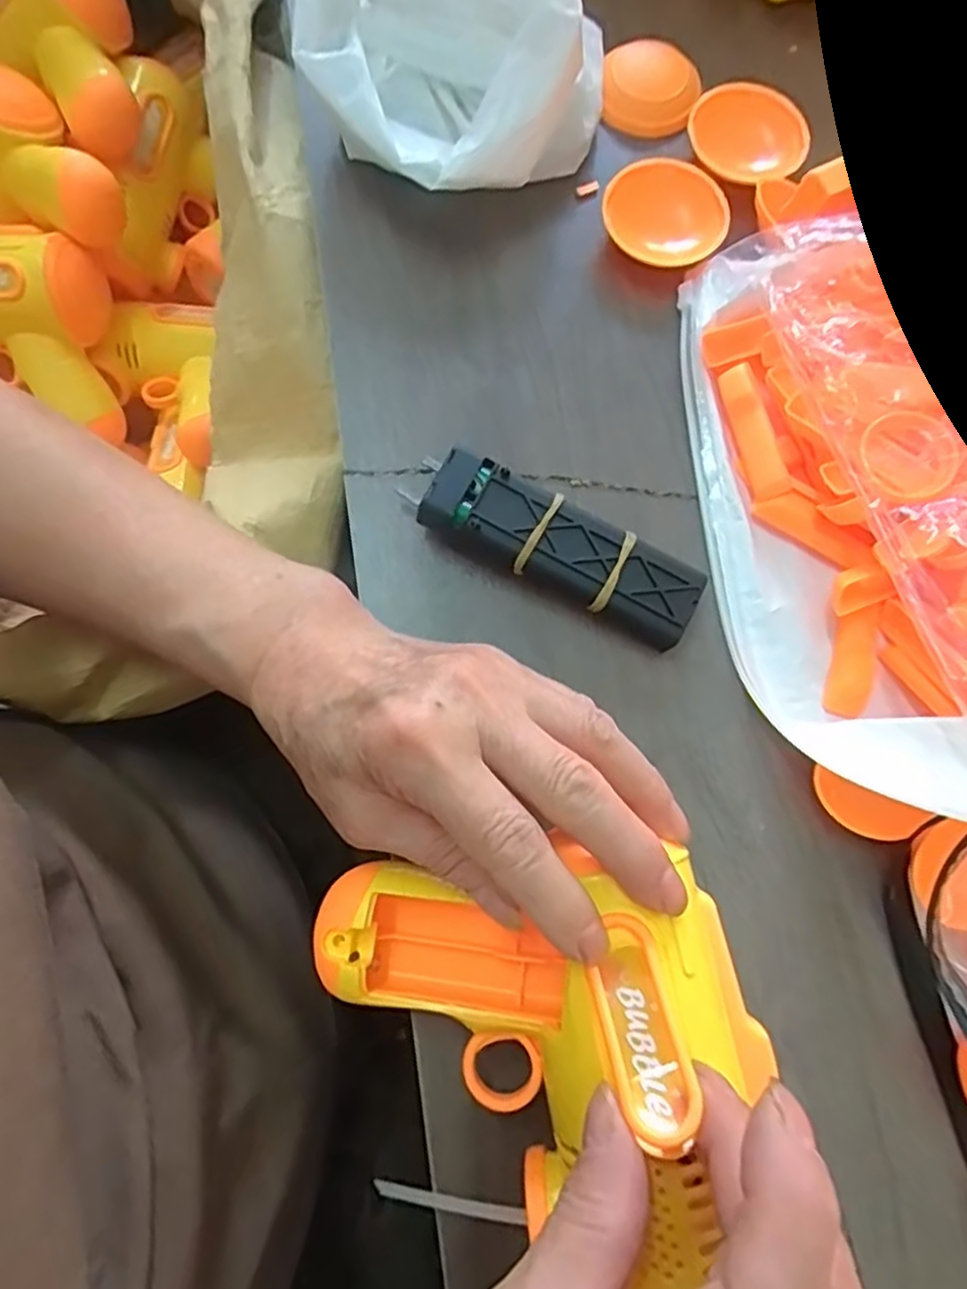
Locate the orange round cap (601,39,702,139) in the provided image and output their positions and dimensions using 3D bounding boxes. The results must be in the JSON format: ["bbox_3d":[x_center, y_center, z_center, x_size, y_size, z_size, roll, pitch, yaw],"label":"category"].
[{"bbox_3d":[0.080,-0.266,0.339,0.045,0.016,0.045,4,75,-1],"label":"orange round cap"}]

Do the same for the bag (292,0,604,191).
[{"bbox_3d":[-0.007,-0.261,0.301,0.117,0.073,0.138,40,78,8],"label":"bag"}]

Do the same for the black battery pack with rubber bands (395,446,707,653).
[{"bbox_3d":[0.028,-0.037,0.270,0.112,0.024,0.030,25,76,4],"label":"black battery pack with rubber bands"}]

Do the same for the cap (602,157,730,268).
[{"bbox_3d":[0.082,-0.191,0.312,0.054,0.012,0.050,0,75,-2],"label":"cap"}]

